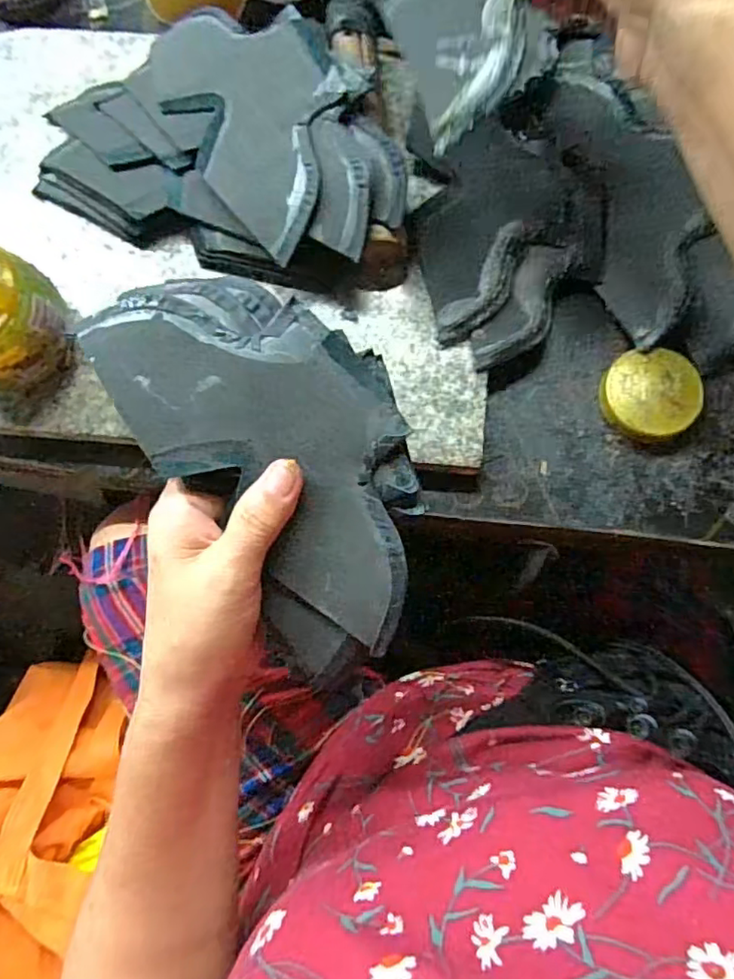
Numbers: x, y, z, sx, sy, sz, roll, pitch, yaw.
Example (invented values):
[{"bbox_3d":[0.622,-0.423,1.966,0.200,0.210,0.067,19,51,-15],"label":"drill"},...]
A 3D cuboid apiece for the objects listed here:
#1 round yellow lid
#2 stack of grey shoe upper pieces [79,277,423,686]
[{"bbox_3d":[0.164,-0.056,0.350,0.053,0.013,0.051,0,78,0],"label":"round yellow lid"},{"bbox_3d":[-0.035,-0.015,0.271,0.100,0.046,0.179,-31,80,-6],"label":"stack of grey shoe upper pieces"}]

